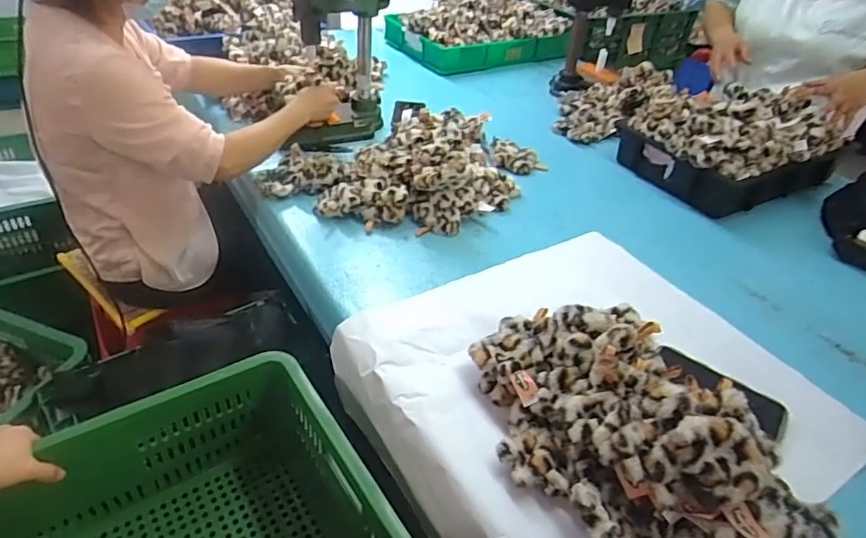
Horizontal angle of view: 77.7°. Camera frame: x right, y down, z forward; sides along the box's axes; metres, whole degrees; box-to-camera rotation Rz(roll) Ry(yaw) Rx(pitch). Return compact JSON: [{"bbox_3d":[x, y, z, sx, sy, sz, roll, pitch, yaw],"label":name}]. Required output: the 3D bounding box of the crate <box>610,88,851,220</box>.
[{"bbox_3d":[0.700,-0.324,1.242,0.518,0.153,0.309,-19,45,-28],"label":"crate"}]

